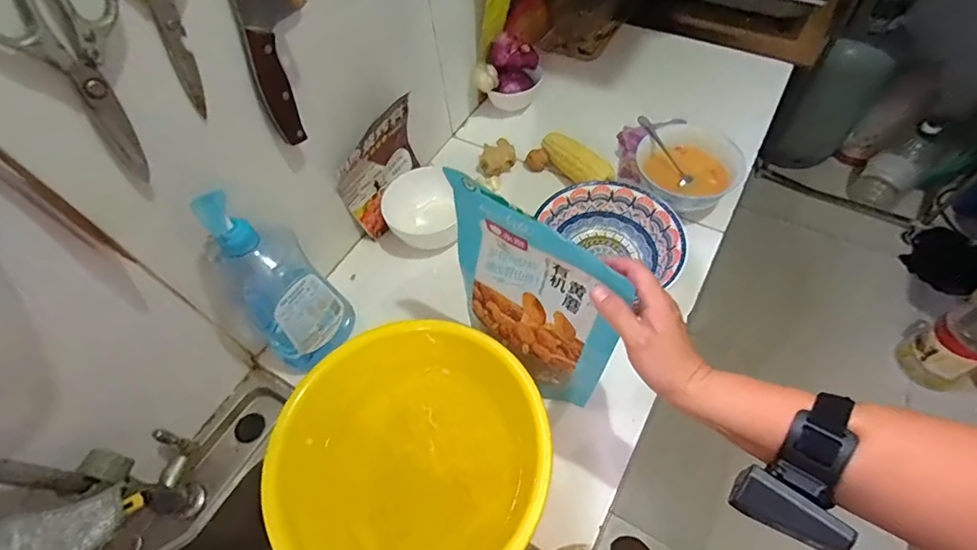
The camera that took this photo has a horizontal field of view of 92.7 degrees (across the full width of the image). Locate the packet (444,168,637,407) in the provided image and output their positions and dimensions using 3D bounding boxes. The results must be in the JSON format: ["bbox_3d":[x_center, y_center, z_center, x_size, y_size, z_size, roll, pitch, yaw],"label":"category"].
[{"bbox_3d":[0.038,0.033,0.496,0.191,0.251,0.021,29,50,21],"label":"packet"}]

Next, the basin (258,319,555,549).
[{"bbox_3d":[-0.071,0.184,0.507,0.270,0.119,0.289,-2,57,4],"label":"basin"}]

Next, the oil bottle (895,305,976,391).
[{"bbox_3d":[1.261,0.166,1.243,0.125,0.347,0.170,-23,58,-10],"label":"oil bottle"}]

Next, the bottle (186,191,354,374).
[{"bbox_3d":[-0.249,0.016,0.541,0.062,0.301,0.106,20,61,24],"label":"bottle"}]

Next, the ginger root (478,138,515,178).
[{"bbox_3d":[0.013,-0.197,0.795,0.069,0.031,0.056,-31,60,-14],"label":"ginger root"}]

